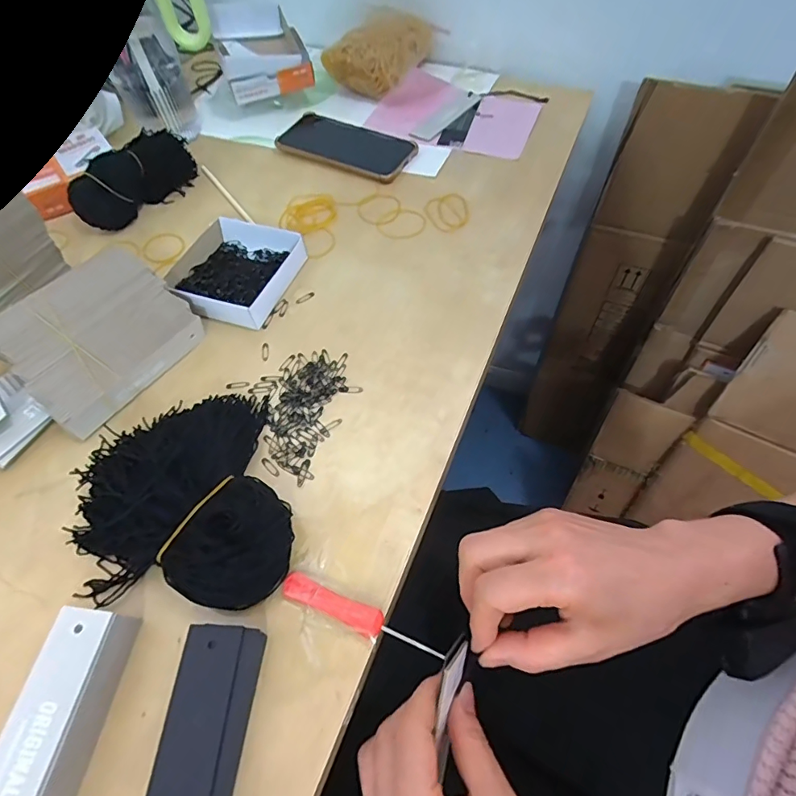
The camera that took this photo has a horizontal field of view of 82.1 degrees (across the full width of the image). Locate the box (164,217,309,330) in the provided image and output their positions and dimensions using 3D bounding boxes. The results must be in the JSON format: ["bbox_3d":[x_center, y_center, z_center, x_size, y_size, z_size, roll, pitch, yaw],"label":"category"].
[{"bbox_3d":[-0.160,-0.122,0.441,0.108,0.028,0.111,12,57,11],"label":"box"}]

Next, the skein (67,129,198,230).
[{"bbox_3d":[-0.294,-0.251,0.517,0.052,0.056,0.146,20,59,16],"label":"skein"}]

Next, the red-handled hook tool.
[{"bbox_3d":[-0.023,0.130,0.273,0.102,0.004,0.015,18,58,15],"label":"red-handled hook tool"}]

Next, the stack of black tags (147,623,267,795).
[{"bbox_3d":[-0.102,0.188,0.234,0.040,0.019,0.125,3,56,5],"label":"stack of black tags"}]

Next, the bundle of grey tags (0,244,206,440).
[{"bbox_3d":[-0.244,-0.050,0.377,0.104,0.060,0.133,27,61,20],"label":"bundle of grey tags"}]

